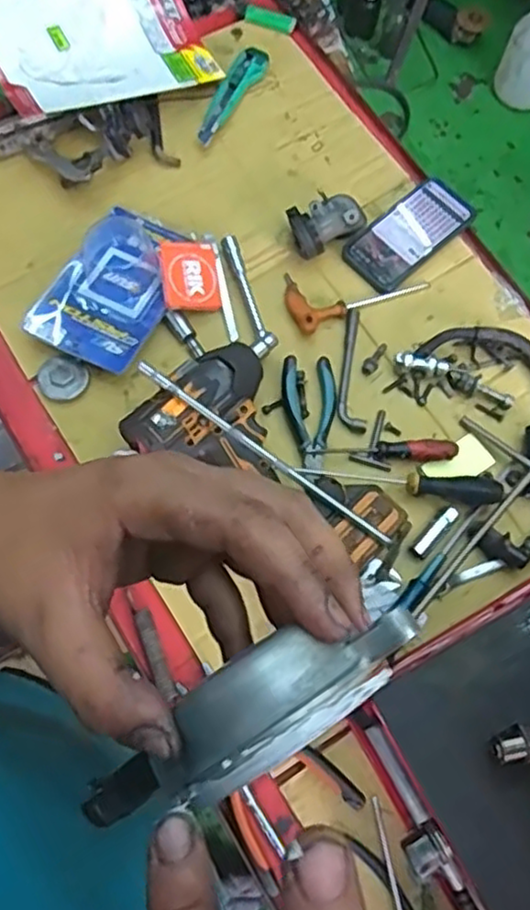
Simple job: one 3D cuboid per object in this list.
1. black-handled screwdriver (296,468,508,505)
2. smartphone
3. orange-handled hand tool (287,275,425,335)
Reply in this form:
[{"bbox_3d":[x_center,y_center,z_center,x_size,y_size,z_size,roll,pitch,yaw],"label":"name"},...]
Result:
[{"bbox_3d":[0.139,0.026,0.727,0.207,0.029,0.023,8,71,0],"label":"black-handled screwdriver"},{"bbox_3d":[0.175,-0.267,0.845,0.166,0.015,0.078,-40,77,-14],"label":"smartphone"},{"bbox_3d":[0.103,-0.198,0.816,0.165,0.013,0.080,-20,73,-9],"label":"orange-handled hand tool"}]

